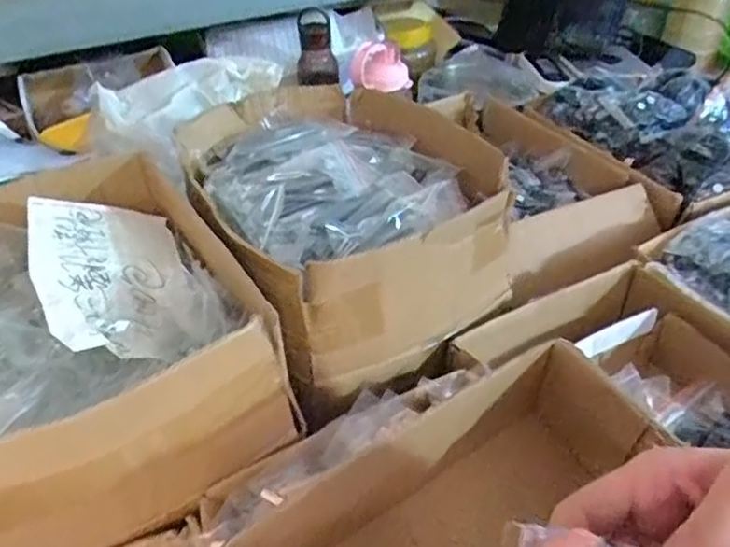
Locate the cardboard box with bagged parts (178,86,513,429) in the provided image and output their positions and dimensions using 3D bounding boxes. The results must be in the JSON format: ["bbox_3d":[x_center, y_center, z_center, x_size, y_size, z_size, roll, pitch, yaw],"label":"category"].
[{"bbox_3d":[-0.026,-0.076,0.674,0.287,0.124,0.377,-21,42,-21],"label":"cardboard box with bagged parts"}]

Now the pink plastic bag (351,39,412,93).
[{"bbox_3d":[0.026,-0.331,1.026,0.097,0.076,0.065,-2,39,1],"label":"pink plastic bag"}]

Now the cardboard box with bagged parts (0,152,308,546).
[{"bbox_3d":[-0.222,0.044,0.517,0.249,0.112,0.312,-19,41,-20],"label":"cardboard box with bagged parts"}]

